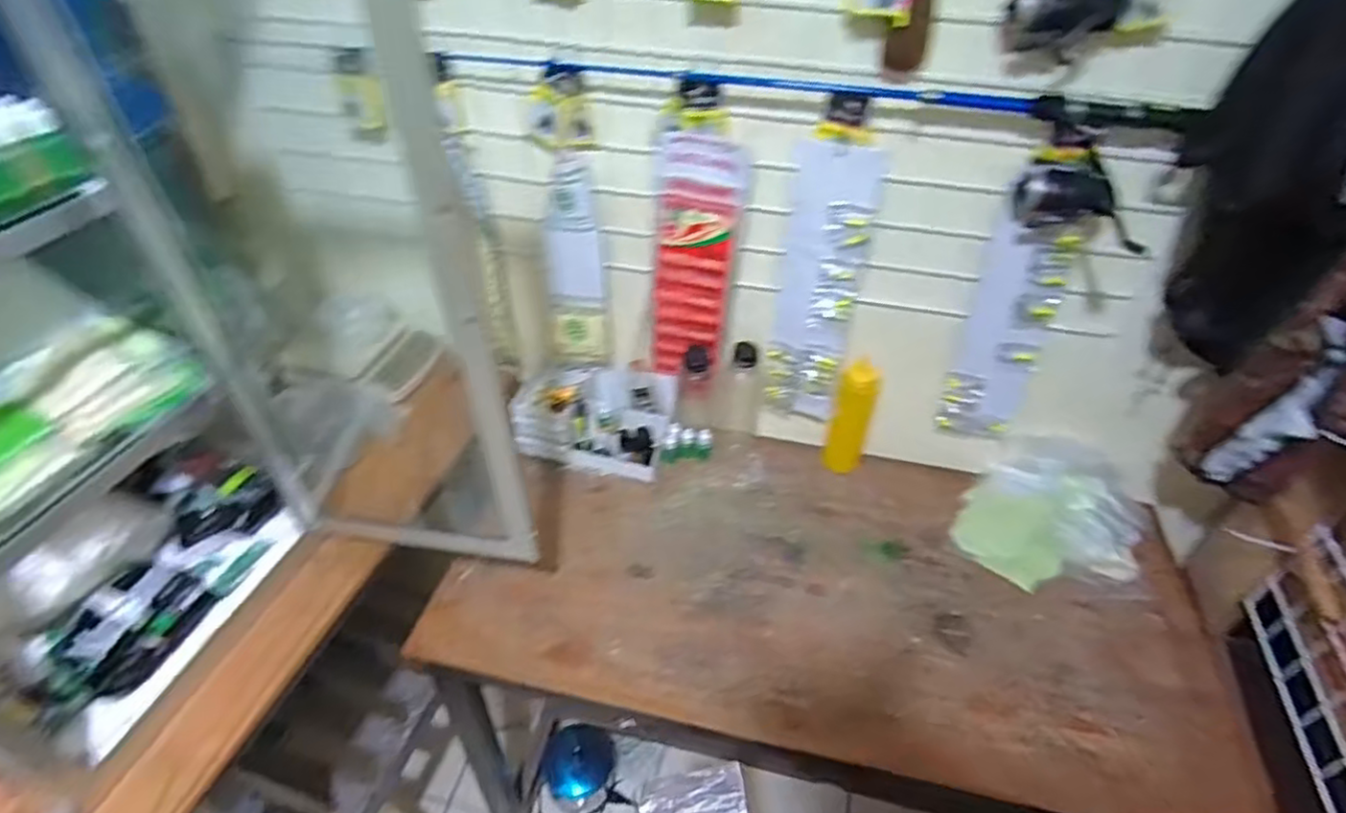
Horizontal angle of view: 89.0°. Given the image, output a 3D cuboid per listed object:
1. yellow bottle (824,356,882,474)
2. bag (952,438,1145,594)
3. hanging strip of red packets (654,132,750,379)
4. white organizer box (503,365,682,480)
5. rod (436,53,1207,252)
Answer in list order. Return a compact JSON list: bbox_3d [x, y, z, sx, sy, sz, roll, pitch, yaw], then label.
[{"bbox_3d":[0.270,0.016,1.037,0.053,0.187,0.048,27,47,26],"label":"yellow bottle"},{"bbox_3d":[0.535,0.153,0.960,0.214,0.088,0.218,27,47,26],"label":"bag"},{"bbox_3d":[0.029,-0.187,0.938,0.112,0.356,0.046,5,41,4],"label":"hanging strip of red packets"},{"bbox_3d":[-0.125,0.020,1.088,0.238,0.106,0.139,7,42,7],"label":"white organizer box"},{"bbox_3d":[0.137,-0.315,0.787,0.821,0.121,0.117,10,42,10],"label":"rod"}]

